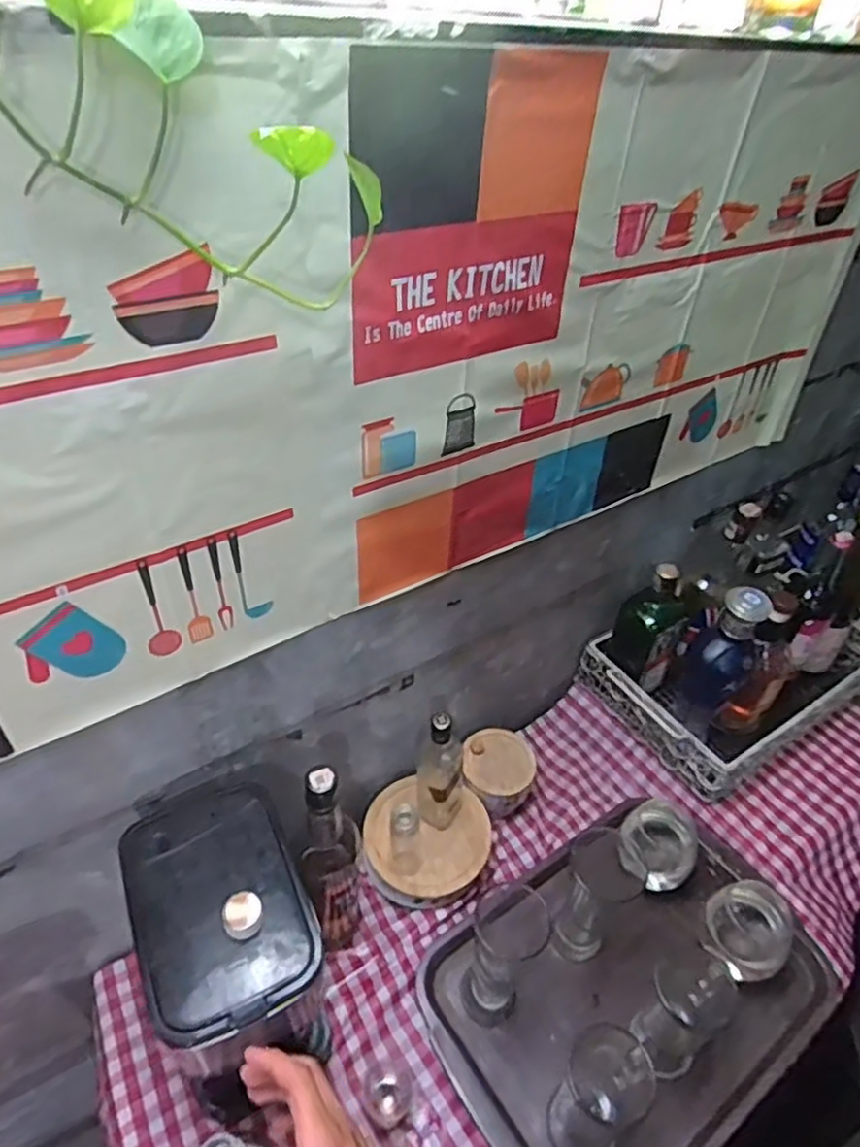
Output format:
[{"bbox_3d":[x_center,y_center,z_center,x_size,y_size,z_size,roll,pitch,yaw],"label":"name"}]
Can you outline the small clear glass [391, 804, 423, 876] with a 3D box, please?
[{"bbox_3d":[-0.026,0.301,0.784,0.038,0.110,0.033,2,40,-2],"label":"small clear glass"}]

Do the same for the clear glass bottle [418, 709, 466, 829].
[{"bbox_3d":[0.015,0.224,0.804,0.055,0.180,0.067,9,40,5],"label":"clear glass bottle"}]

